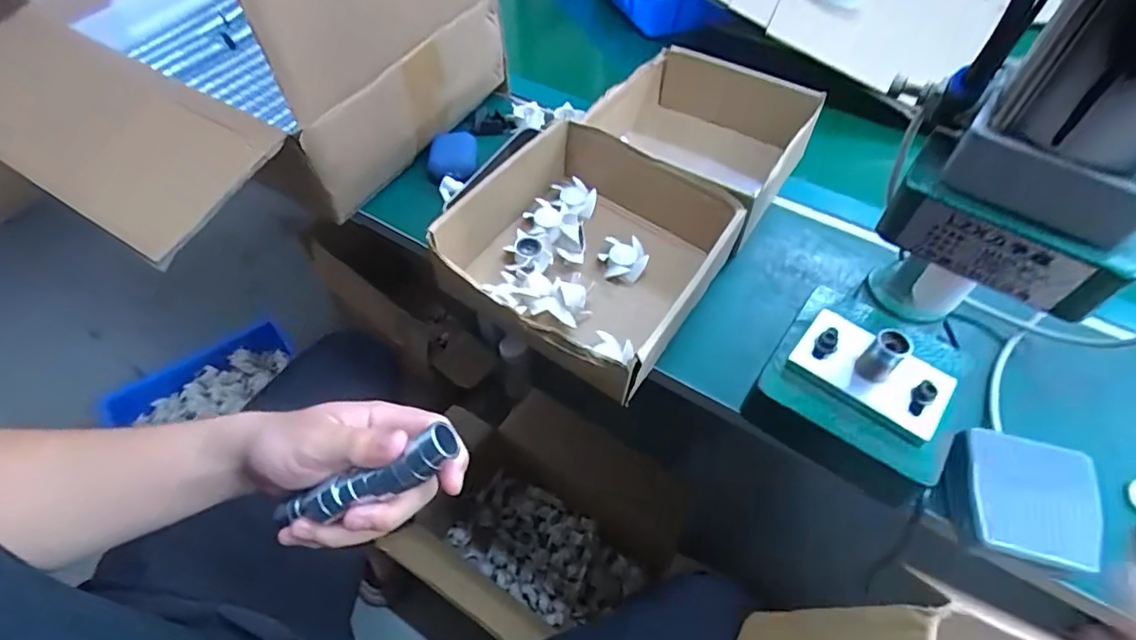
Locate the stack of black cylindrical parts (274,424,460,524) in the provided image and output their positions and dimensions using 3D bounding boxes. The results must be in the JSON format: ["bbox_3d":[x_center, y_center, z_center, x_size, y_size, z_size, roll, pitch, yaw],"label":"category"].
[{"bbox_3d":[-0.126,0.097,0.322,0.140,0.019,0.023,-26,46,22],"label":"stack of black cylindrical parts"}]

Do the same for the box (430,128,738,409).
[{"bbox_3d":[0.020,-0.057,0.471,0.191,0.082,0.207,27,54,19],"label":"box"}]

